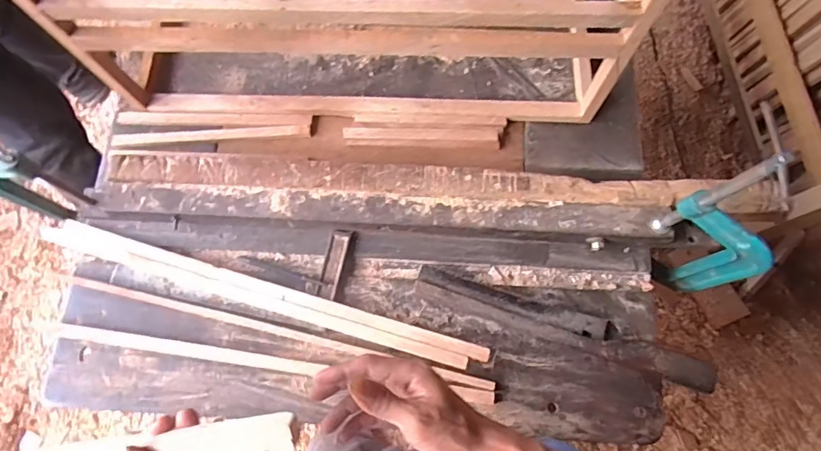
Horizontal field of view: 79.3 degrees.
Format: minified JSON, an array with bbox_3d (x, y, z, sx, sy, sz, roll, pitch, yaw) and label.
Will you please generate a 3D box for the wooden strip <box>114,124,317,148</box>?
[{"bbox_3d":[-0.289,-0.131,0.723,0.285,0.013,0.022,-4,72,-2],"label":"wooden strip"}]

